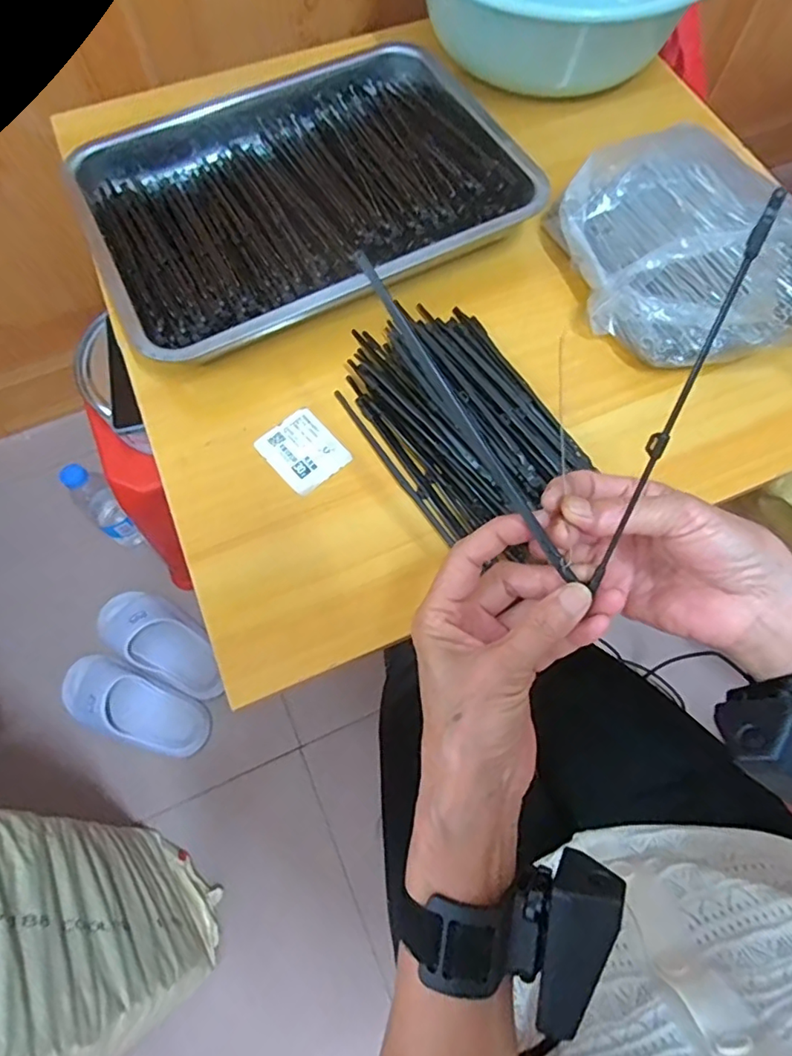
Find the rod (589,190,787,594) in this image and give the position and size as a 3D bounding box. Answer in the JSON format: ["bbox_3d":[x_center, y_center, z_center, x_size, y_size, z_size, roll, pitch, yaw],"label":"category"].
[{"bbox_3d":[0.108,-0.042,0.219,0.005,0.158,0.007,18,28,6],"label":"rod"}]

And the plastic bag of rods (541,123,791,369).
[{"bbox_3d":[0.258,-0.211,0.437,0.212,0.045,0.244,-34,73,-12],"label":"plastic bag of rods"}]

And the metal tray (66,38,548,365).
[{"bbox_3d":[-0.090,-0.301,0.475,0.341,0.040,0.300,-25,72,-9],"label":"metal tray"}]

